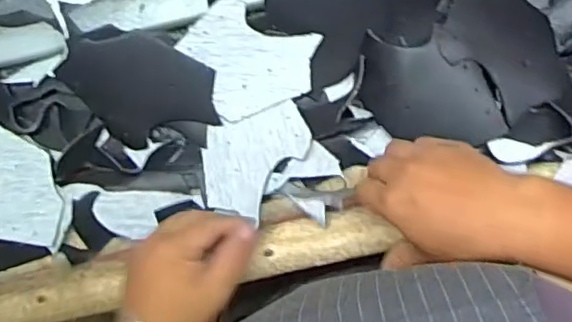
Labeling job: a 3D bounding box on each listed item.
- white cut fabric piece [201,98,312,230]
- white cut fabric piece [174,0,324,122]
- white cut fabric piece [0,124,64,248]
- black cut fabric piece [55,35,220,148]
[{"bbox_3d":[-0.025,0.001,0.500,0.097,0.029,0.082,-17,93,9],"label":"white cut fabric piece"},{"bbox_3d":[-0.028,-0.091,0.499,0.102,0.025,0.094,-29,91,9],"label":"white cut fabric piece"},{"bbox_3d":[-0.251,0.017,0.523,0.112,0.034,0.095,12,97,6],"label":"white cut fabric piece"},{"bbox_3d":[-0.127,-0.063,0.509,0.124,0.008,0.093,-8,110,1],"label":"black cut fabric piece"}]

